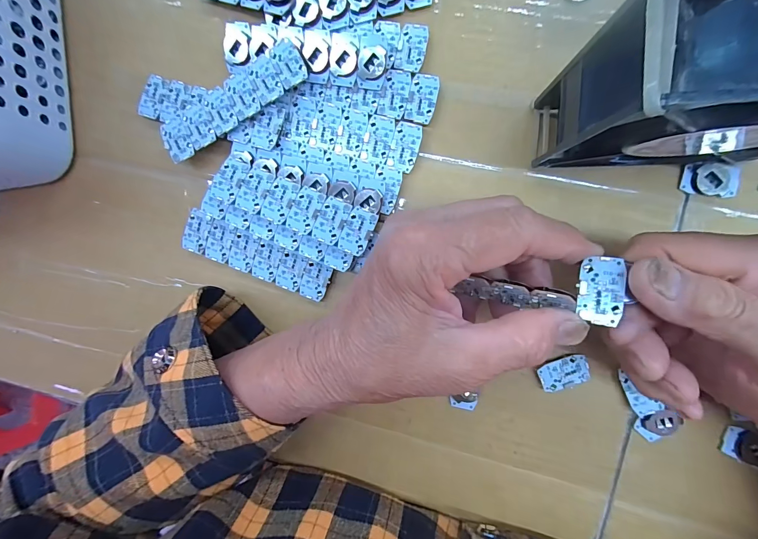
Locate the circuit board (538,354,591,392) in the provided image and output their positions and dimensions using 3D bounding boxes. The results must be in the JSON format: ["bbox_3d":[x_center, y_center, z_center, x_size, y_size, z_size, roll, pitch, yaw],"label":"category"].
[{"bbox_3d":[0.116,0.065,0.214,0.030,0.004,0.018,-17,90,8],"label":"circuit board"}]

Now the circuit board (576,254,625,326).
[{"bbox_3d":[0.099,0.009,0.152,0.017,0.005,0.030,5,93,7],"label":"circuit board"}]

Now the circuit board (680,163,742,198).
[{"bbox_3d":[0.194,-0.052,0.200,0.027,0.006,0.018,5,93,7],"label":"circuit board"}]

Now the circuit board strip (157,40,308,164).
[{"bbox_3d":[-0.096,-0.109,0.223,0.107,0.007,0.030,-28,88,8],"label":"circuit board strip"}]

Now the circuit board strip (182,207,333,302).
[{"bbox_3d":[-0.084,-0.009,0.235,0.106,0.004,0.028,21,98,5],"label":"circuit board strip"}]

